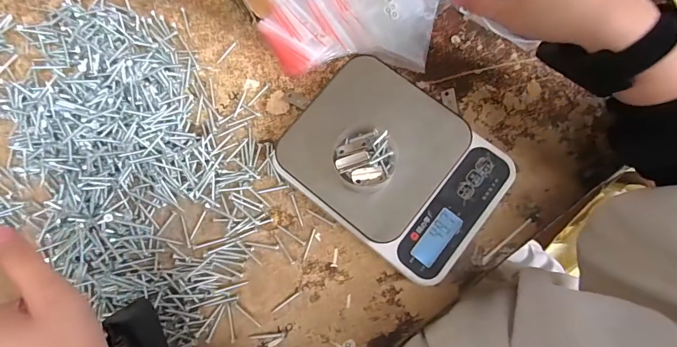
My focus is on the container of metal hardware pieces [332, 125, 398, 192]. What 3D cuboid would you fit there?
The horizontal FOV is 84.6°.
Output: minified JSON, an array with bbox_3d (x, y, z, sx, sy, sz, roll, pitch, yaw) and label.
[{"bbox_3d":[0.024,-0.014,0.324,0.054,0.021,0.060,0,78,1],"label":"container of metal hardware pieces"}]

